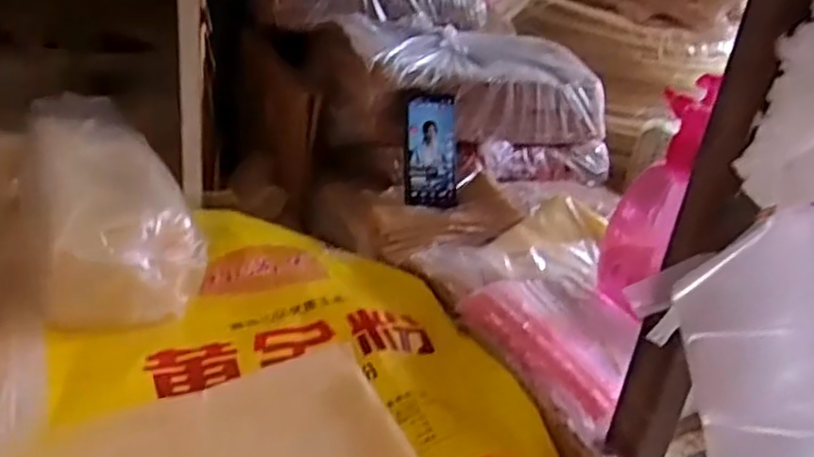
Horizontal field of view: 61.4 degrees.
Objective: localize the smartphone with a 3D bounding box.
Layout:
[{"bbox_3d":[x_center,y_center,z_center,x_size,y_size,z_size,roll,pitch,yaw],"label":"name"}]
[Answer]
[{"bbox_3d":[0.034,-0.105,0.927,0.073,0.152,0.014,1,-4,-22],"label":"smartphone"}]

